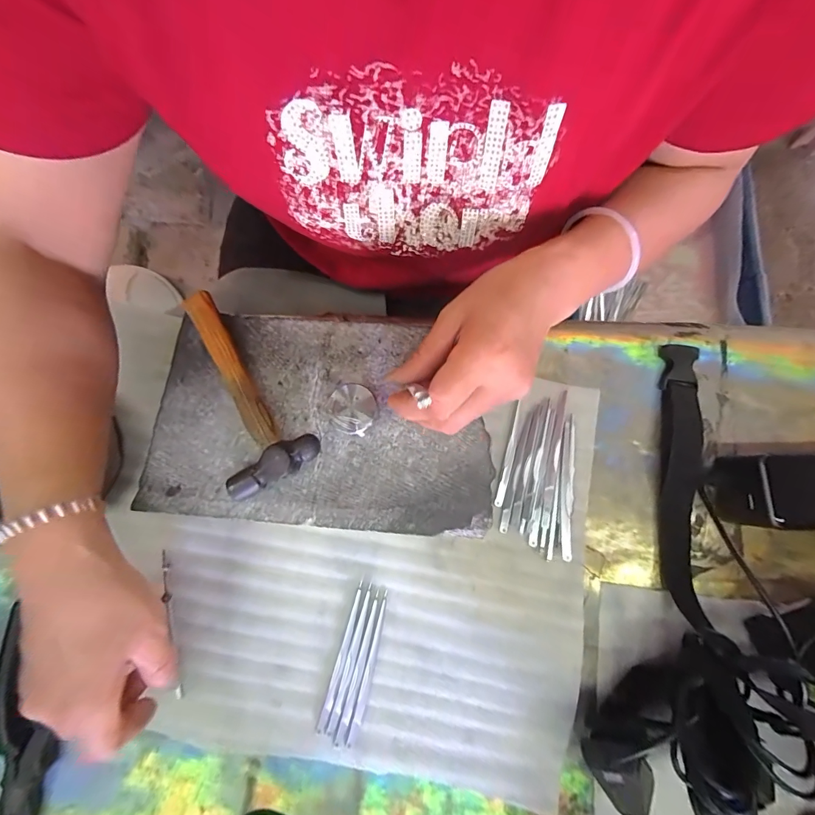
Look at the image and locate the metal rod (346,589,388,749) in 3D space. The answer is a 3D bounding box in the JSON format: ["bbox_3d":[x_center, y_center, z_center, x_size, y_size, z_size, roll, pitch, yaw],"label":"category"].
[{"bbox_3d":[-0.029,0.198,0.290,0.007,0.004,0.109,14,80,4],"label":"metal rod"}]

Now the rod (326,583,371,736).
[{"bbox_3d":[-0.043,0.191,0.291,0.007,0.004,0.105,15,80,4],"label":"rod"}]

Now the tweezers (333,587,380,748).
[{"bbox_3d":[-0.037,0.196,0.290,0.007,0.004,0.110,15,80,4],"label":"tweezers"}]

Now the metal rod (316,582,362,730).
[{"bbox_3d":[-0.051,0.190,0.291,0.007,0.004,0.107,15,80,4],"label":"metal rod"}]

